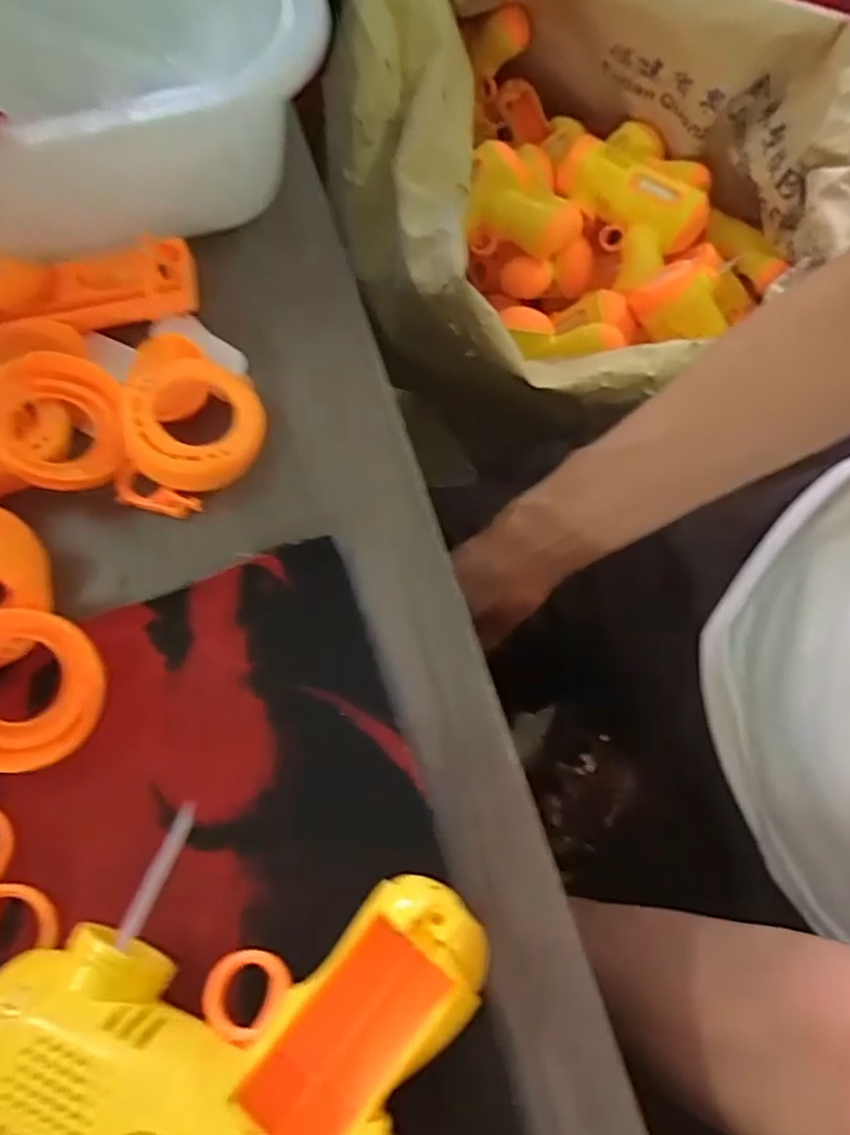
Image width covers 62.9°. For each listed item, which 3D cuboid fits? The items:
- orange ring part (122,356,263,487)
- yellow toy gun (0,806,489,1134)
[{"bbox_3d":[-0.097,-0.061,0.297,0.056,0.017,0.056,-26,80,-29],"label":"orange ring part"},{"bbox_3d":[-0.061,0.135,0.207,0.132,0.055,0.106,18,72,9],"label":"yellow toy gun"}]

